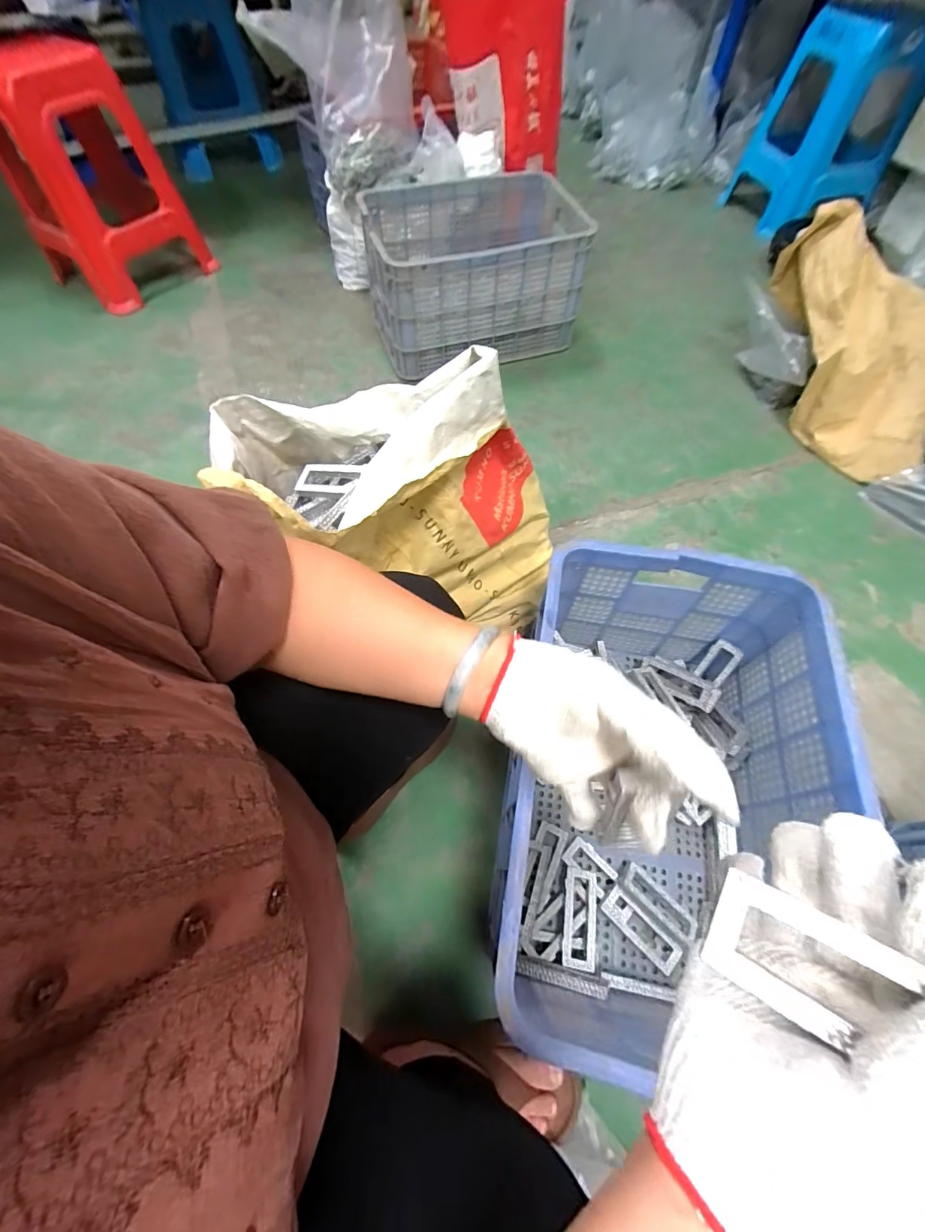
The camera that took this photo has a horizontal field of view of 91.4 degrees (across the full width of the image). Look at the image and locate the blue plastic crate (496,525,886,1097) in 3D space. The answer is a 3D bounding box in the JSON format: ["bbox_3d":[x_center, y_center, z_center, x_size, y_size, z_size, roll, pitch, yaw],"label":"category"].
[{"bbox_3d":[0.240,0.210,0.588,0.345,0.286,0.524,10,61,6],"label":"blue plastic crate"}]

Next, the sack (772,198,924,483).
[{"bbox_3d":[0.963,-0.605,1.023,0.366,0.311,0.514,-4,60,-2],"label":"sack"}]

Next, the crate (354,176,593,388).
[{"bbox_3d":[0.043,-0.911,1.232,0.564,0.296,0.431,-10,63,-5],"label":"crate"}]

